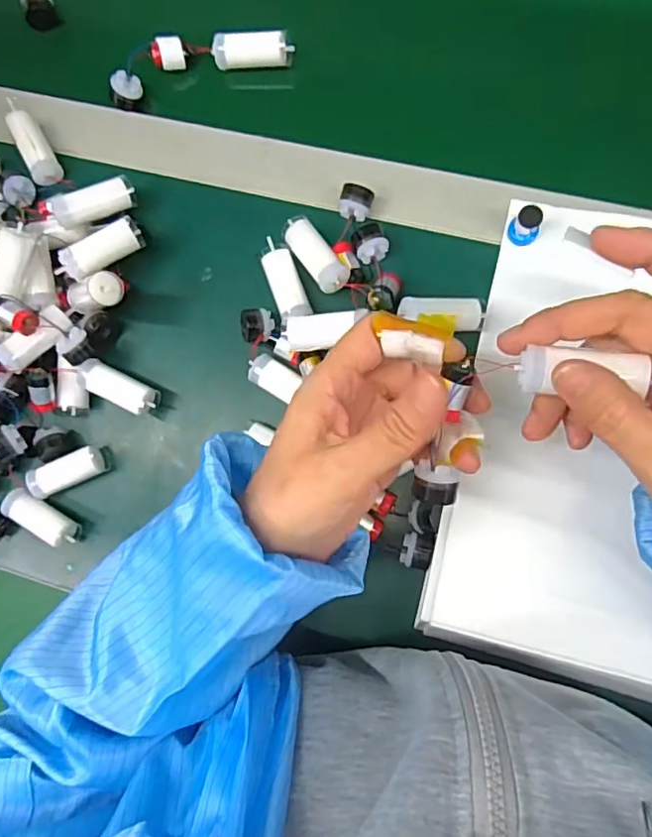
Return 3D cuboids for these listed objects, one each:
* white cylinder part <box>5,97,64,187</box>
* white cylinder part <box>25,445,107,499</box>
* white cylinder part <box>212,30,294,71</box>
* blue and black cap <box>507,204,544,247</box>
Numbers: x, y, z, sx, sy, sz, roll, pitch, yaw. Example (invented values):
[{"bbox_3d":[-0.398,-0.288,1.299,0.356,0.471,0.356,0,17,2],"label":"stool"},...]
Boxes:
[{"bbox_3d":[-0.210,-0.198,0.401,0.021,0.017,0.064,-26,83,5],"label":"white cylinder part"},{"bbox_3d":[-0.174,0.037,0.382,0.048,0.019,0.021,-25,83,5],"label":"white cylinder part"},{"bbox_3d":[-0.050,-0.254,0.393,0.055,0.021,0.019,5,87,8],"label":"white cylinder part"},{"bbox_3d":[0.123,-0.119,0.350,0.018,0.025,0.017,0,86,7],"label":"blue and black cap"}]

